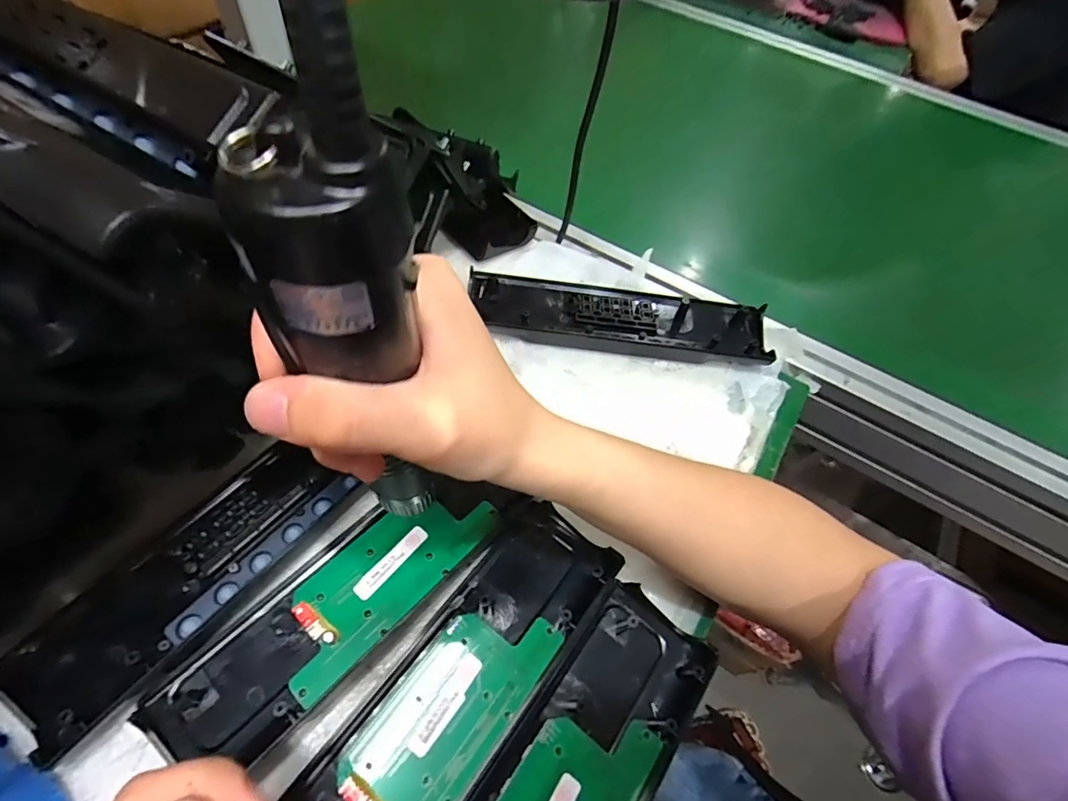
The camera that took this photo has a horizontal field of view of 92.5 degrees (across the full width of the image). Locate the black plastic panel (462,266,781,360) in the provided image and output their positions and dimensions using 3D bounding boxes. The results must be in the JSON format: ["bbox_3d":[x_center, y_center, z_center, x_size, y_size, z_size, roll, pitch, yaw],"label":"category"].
[{"bbox_3d":[0.071,-0.071,0.426,0.243,0.018,0.076,5,56,-4],"label":"black plastic panel"}]

